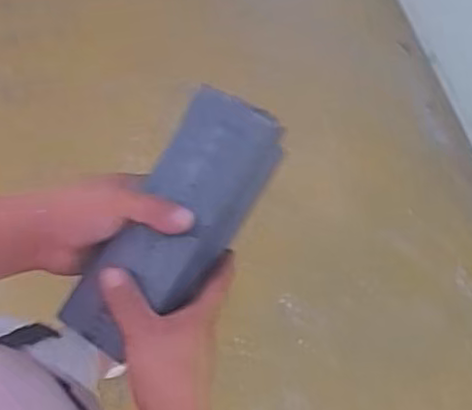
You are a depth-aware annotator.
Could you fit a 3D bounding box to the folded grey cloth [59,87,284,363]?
[{"bbox_3d":[-0.050,0.015,0.541,0.086,0.023,0.223,35,86,10],"label":"folded grey cloth"}]

